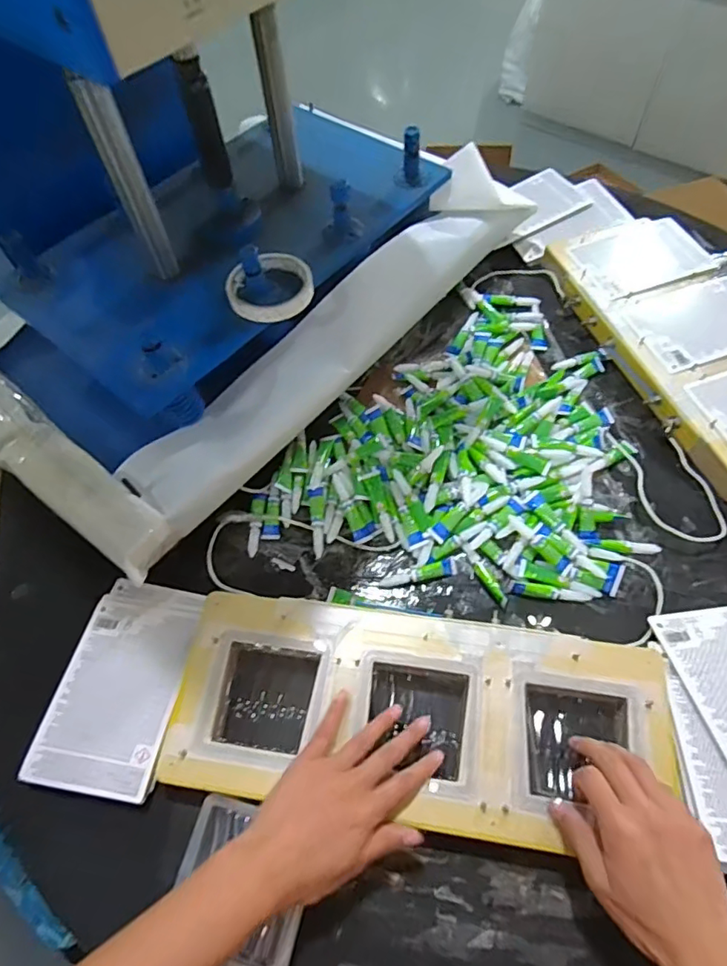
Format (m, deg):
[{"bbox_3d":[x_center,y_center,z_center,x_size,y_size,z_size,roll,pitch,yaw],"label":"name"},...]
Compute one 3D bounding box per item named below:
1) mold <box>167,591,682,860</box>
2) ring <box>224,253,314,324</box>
[{"bbox_3d":[0.048,0.203,0.478,0.419,0.028,0.172,3,60,5],"label":"mold"},{"bbox_3d":[-0.099,-0.208,0.576,0.090,0.023,0.079,-16,61,-7],"label":"ring"}]

